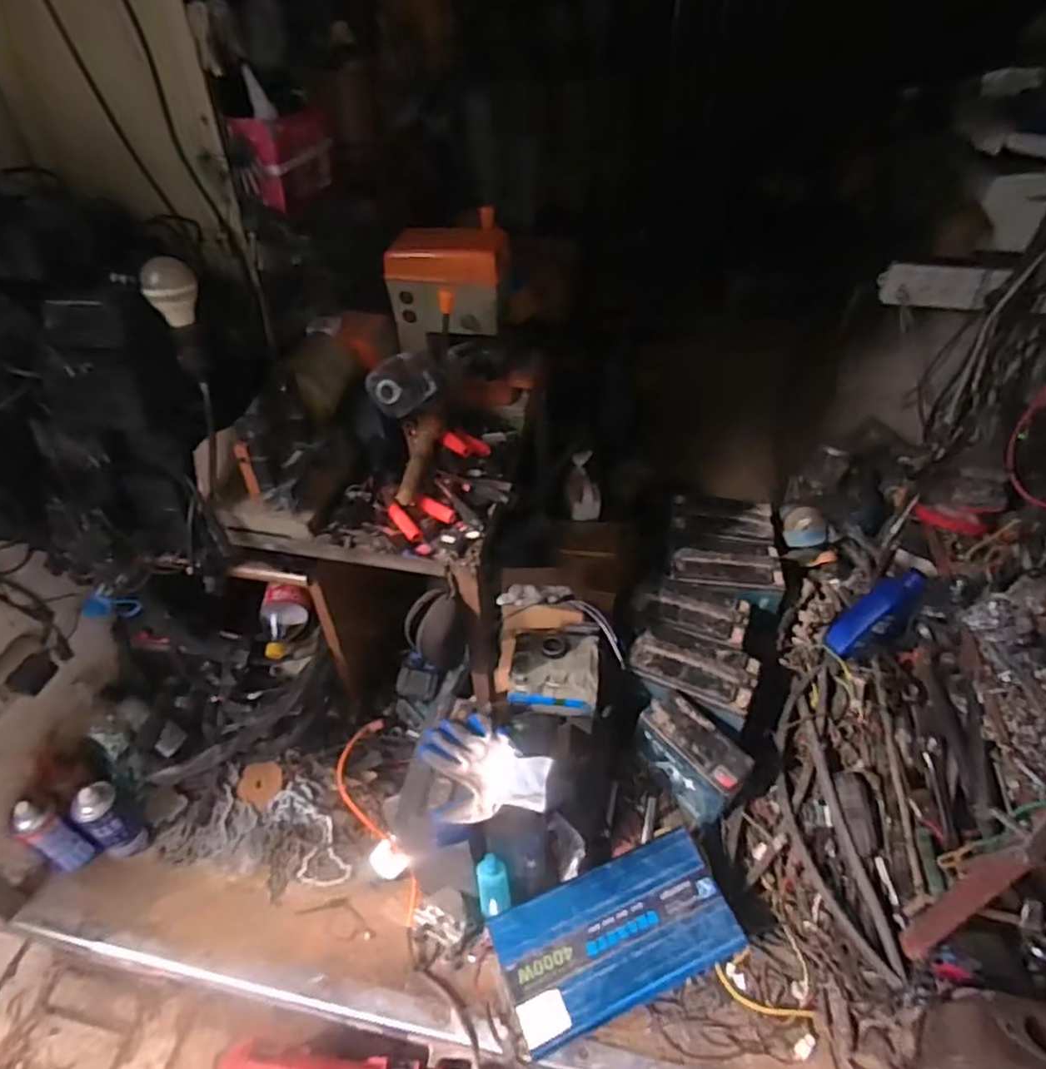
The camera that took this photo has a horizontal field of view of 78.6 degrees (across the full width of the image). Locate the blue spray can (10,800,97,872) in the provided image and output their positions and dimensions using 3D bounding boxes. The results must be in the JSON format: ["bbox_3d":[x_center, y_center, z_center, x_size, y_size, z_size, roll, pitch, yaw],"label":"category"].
[{"bbox_3d":[-0.761,0.496,1.038,0.050,0.183,0.048,-1,43,1],"label":"blue spray can"}]

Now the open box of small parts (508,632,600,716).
[{"bbox_3d":[0.053,0.223,1.037,0.143,0.045,0.127,4,43,6],"label":"open box of small parts"}]

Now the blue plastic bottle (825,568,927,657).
[{"bbox_3d":[0.684,0.153,1.231,0.056,0.214,0.073,20,28,-37],"label":"blue plastic bottle"}]

